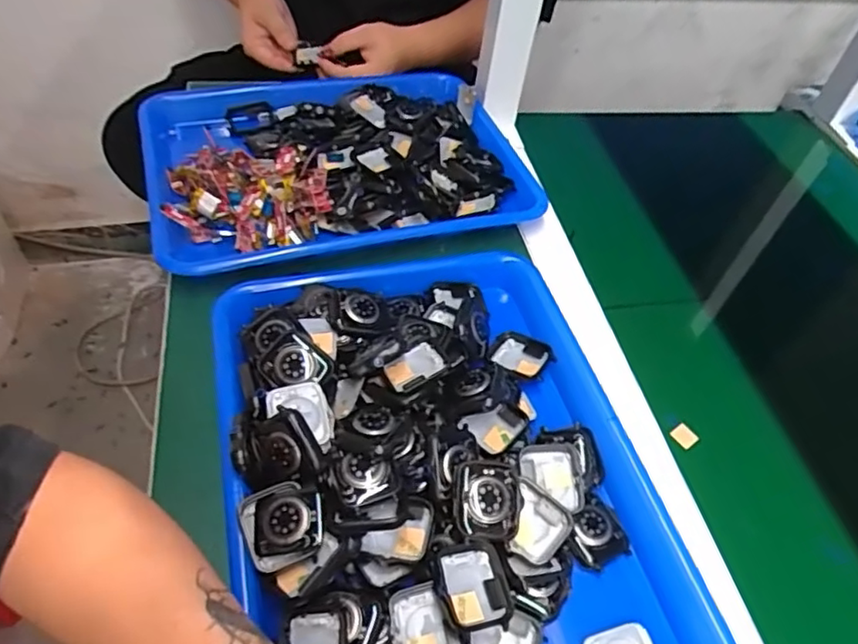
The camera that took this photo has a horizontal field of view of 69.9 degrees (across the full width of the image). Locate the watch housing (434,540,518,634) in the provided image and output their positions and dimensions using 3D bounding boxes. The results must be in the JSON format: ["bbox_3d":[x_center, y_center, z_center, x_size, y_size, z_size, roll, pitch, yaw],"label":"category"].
[{"bbox_3d":[0.023,0.140,0.326,0.038,0.013,0.042,-12,52,-16],"label":"watch housing"}]

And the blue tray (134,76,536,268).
[{"bbox_3d":[-0.084,-0.164,0.595,0.355,0.053,0.268,-11,52,-15],"label":"blue tray"}]

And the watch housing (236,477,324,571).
[{"bbox_3d":[-0.080,0.110,0.334,0.041,0.018,0.040,-14,53,-18],"label":"watch housing"}]

